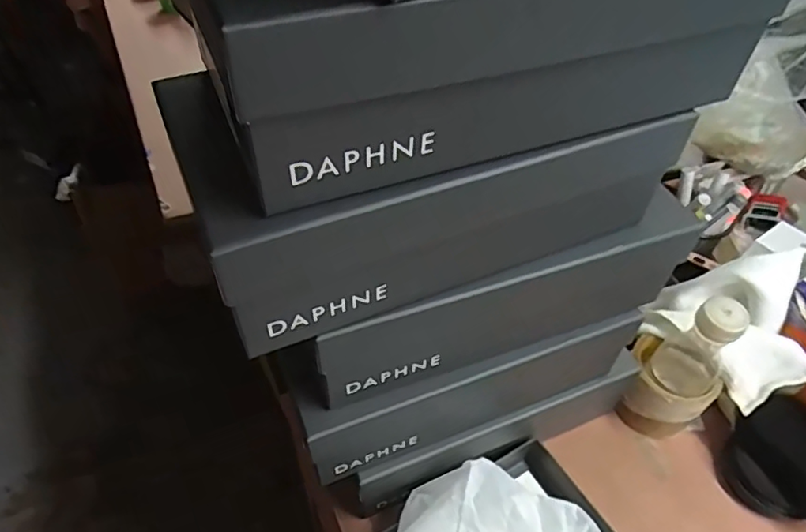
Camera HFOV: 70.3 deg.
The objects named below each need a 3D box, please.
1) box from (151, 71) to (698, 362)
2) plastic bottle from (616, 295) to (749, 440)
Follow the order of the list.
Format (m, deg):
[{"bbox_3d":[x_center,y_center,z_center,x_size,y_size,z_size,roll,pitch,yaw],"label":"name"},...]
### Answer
[{"bbox_3d":[0.011,-0.071,0.380,0.288,0.098,0.151,-19,51,-17],"label":"box"},{"bbox_3d":[0.281,0.104,0.569,0.069,0.189,0.062,35,56,26],"label":"plastic bottle"}]

